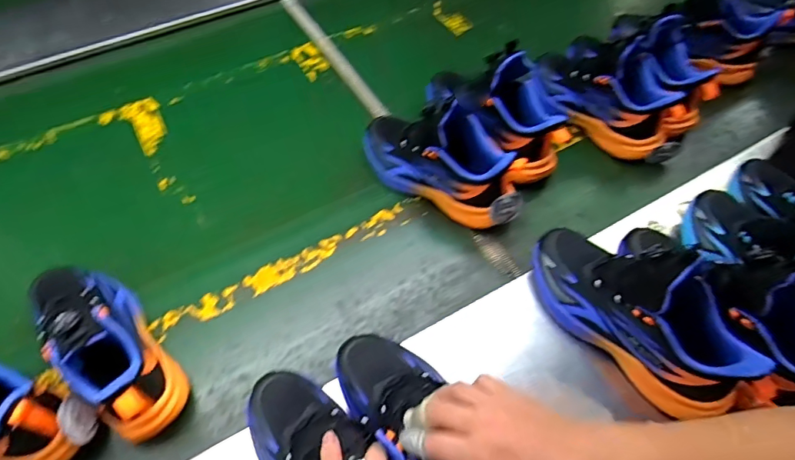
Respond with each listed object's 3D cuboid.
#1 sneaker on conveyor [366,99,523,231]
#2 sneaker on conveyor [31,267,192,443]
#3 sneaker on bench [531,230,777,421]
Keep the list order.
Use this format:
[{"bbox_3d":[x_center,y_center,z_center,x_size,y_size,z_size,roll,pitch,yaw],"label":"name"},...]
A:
[{"bbox_3d":[0.058,-0.100,0.668,0.247,0.133,0.091,27,59,18],"label":"sneaker on conveyor"},{"bbox_3d":[-0.324,0.113,0.530,0.084,0.118,0.245,-38,63,-24],"label":"sneaker on conveyor"},{"bbox_3d":[0.251,0.073,0.506,0.082,0.141,0.245,-35,61,-22],"label":"sneaker on bench"}]

